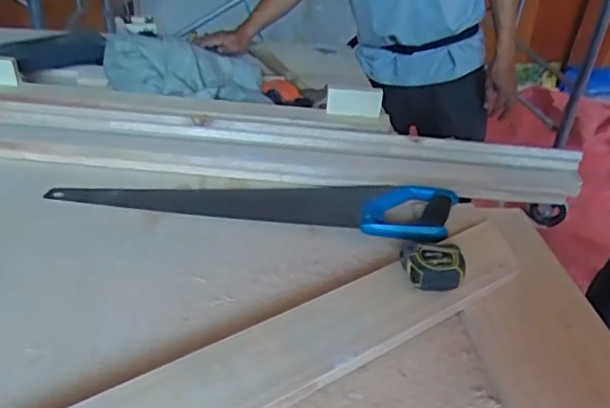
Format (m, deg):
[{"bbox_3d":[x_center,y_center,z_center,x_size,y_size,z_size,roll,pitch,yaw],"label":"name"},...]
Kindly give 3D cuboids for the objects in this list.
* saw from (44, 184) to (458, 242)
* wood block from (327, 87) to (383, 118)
[{"bbox_3d":[-0.076,-0.020,0.926,0.618,0.042,0.154,10,32,3],"label":"saw"},{"bbox_3d":[0.092,-0.191,1.091,0.100,0.054,0.020,6,33,-1],"label":"wood block"}]

